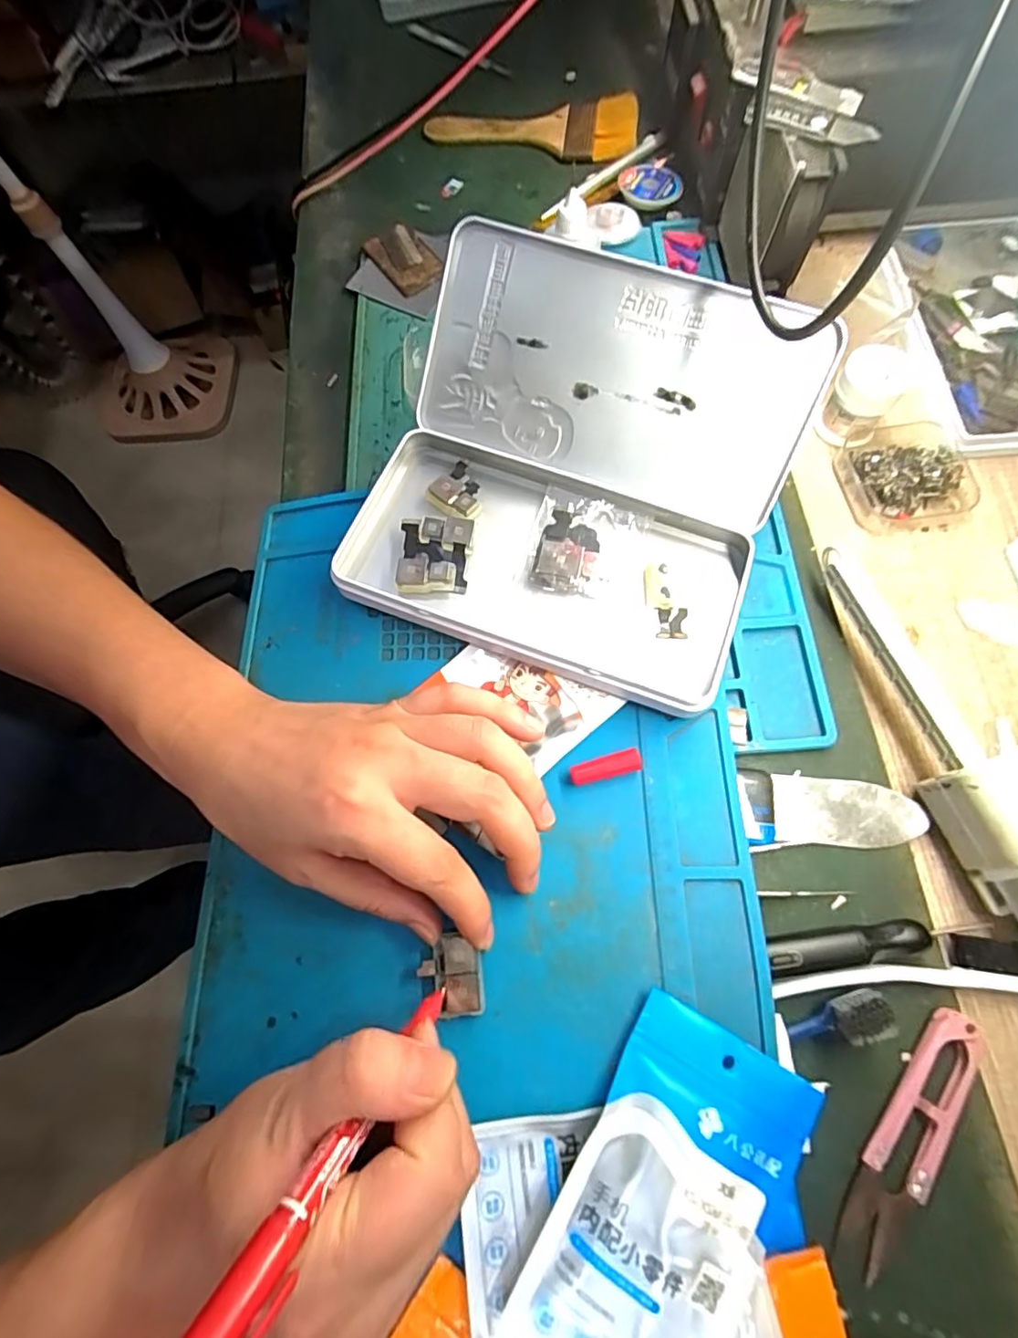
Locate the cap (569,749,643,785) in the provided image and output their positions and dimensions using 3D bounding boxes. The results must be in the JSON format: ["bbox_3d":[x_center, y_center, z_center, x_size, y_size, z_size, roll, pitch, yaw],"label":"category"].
[{"bbox_3d":[0.045,0.046,0.268,0.033,0.007,0.010,-13,70,-2],"label":"cap"}]

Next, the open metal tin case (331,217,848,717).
[{"bbox_3d":[0.030,-0.096,0.284,0.196,0.084,0.183,21,72,10],"label":"open metal tin case"}]

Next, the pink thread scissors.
[{"bbox_3d":[0.156,0.181,0.221,0.021,0.011,0.099,32,74,13],"label":"pink thread scissors"}]

